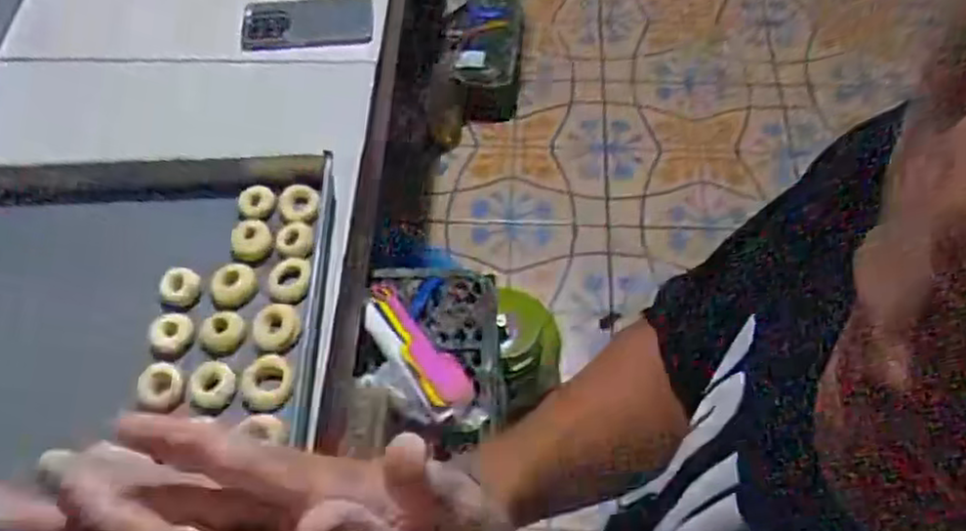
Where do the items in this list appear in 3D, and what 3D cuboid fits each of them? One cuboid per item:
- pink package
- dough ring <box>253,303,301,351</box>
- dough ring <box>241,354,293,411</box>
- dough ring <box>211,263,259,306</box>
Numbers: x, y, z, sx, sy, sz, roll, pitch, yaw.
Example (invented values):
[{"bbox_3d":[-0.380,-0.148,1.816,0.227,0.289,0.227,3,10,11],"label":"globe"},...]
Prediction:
[{"bbox_3d":[-0.082,0.090,0.810,0.062,0.031,0.186,-34,65,-16],"label":"pink package"},{"bbox_3d":[-0.196,0.059,0.673,0.039,0.016,0.047,17,62,11],"label":"dough ring"},{"bbox_3d":[-0.197,0.105,0.643,0.047,0.023,0.047,-1,60,2],"label":"dough ring"},{"bbox_3d":[-0.242,0.019,0.688,0.042,0.019,0.037,-31,64,-15],"label":"dough ring"}]

